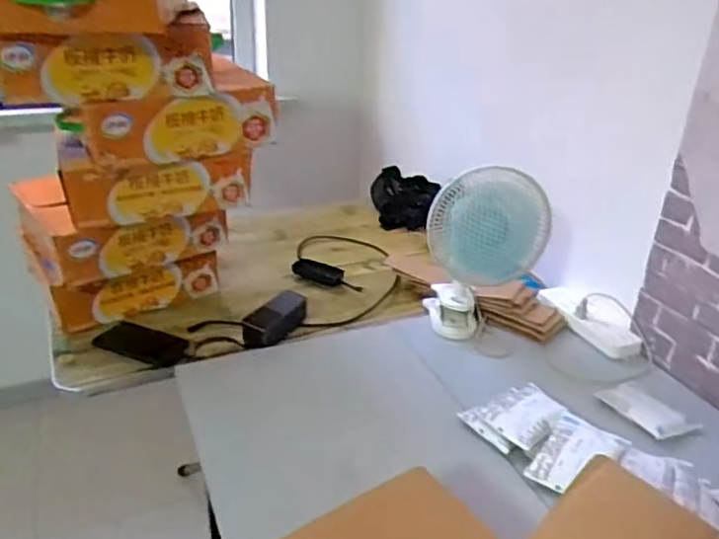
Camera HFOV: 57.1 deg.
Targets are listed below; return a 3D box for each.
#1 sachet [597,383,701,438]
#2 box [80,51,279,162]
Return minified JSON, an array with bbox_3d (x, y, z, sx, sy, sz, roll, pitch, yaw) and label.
[{"bbox_3d":[0.454,0.223,1.047,0.076,0.013,0.137,-15,32,-29],"label":"sachet"},{"bbox_3d":[-0.307,-0.265,1.130,0.304,0.123,0.160,-12,31,-26],"label":"box"}]

